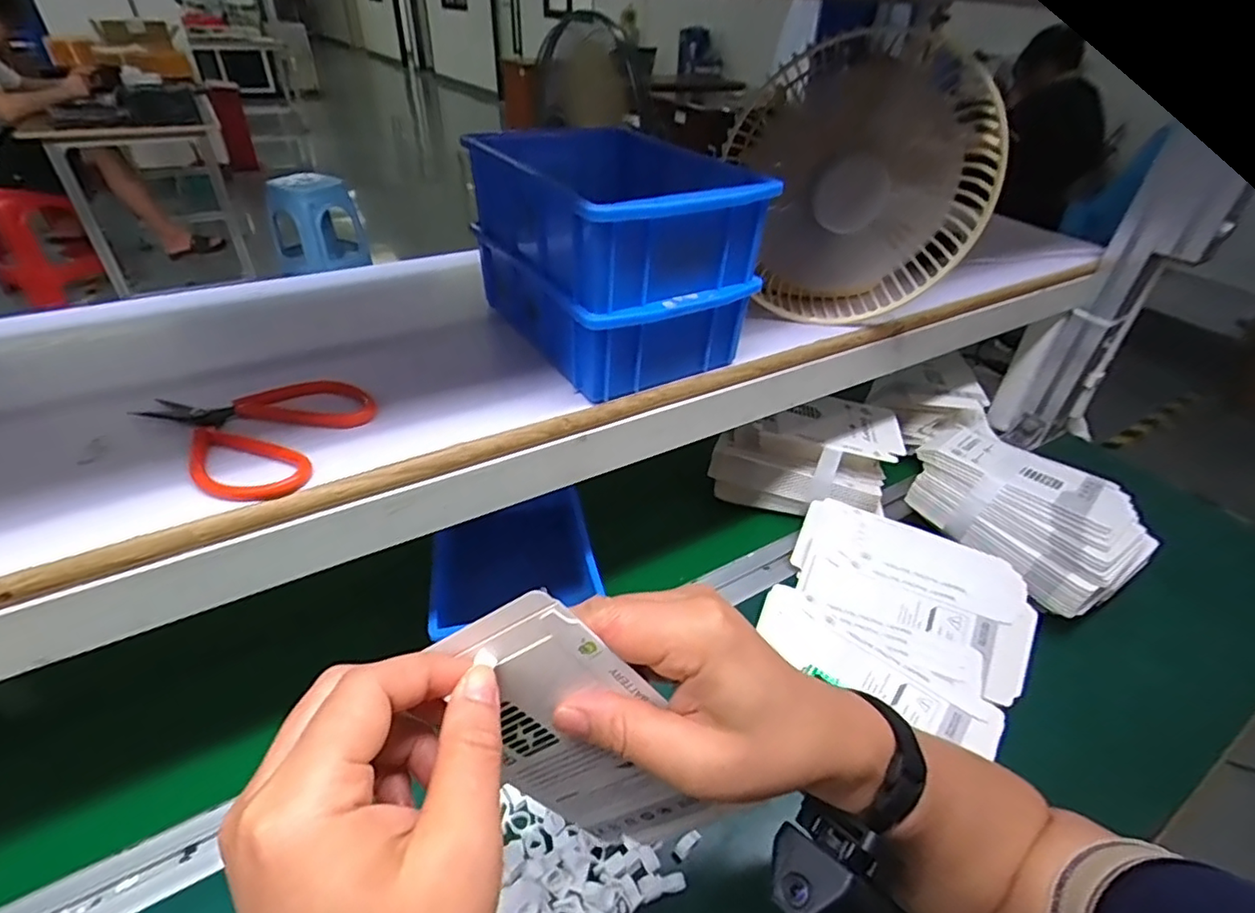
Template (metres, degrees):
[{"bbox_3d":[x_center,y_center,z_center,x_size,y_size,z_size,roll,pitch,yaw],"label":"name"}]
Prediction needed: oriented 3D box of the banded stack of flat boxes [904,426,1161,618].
[{"bbox_3d":[0.386,0.047,0.586,0.119,0.067,0.209,-20,43,-27],"label":"banded stack of flat boxes"}]

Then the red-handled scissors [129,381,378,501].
[{"bbox_3d":[-0.215,-0.017,0.333,0.112,0.014,0.095,11,38,10],"label":"red-handled scissors"}]

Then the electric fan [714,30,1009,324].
[{"bbox_3d":[0.181,-0.216,0.480,0.194,0.184,0.109,13,39,12],"label":"electric fan"}]

